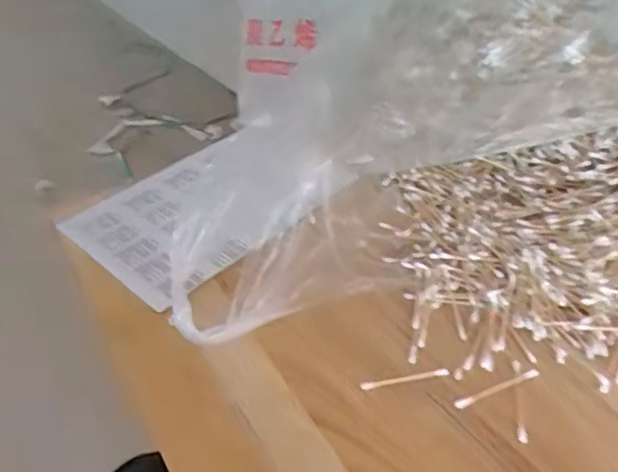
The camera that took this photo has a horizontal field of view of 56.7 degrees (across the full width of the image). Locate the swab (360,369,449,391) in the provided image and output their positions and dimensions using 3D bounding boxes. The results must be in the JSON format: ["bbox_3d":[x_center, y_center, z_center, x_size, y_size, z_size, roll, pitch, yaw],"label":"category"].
[{"bbox_3d":[0.077,0.114,0.457,0.071,0.004,0.007,-10,38,-4],"label":"swab"}]

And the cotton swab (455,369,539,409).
[{"bbox_3d":[0.146,0.117,0.442,0.073,0.004,0.007,-18,40,-14],"label":"cotton swab"}]

